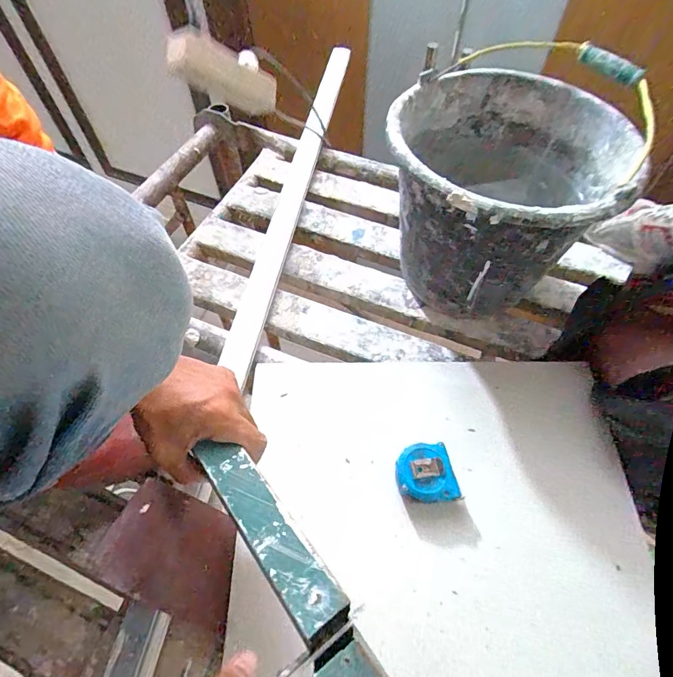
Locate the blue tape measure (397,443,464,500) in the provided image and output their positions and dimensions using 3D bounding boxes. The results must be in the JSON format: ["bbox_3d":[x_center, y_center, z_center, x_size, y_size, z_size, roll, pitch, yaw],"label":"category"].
[{"bbox_3d":[0.097,0.146,0.461,0.066,0.038,0.059,-1,58,-1],"label":"blue tape measure"}]

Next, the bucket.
[{"bbox_3d":[0.193,-0.174,0.550,0.252,0.263,0.260,0,57,1],"label":"bucket"}]

